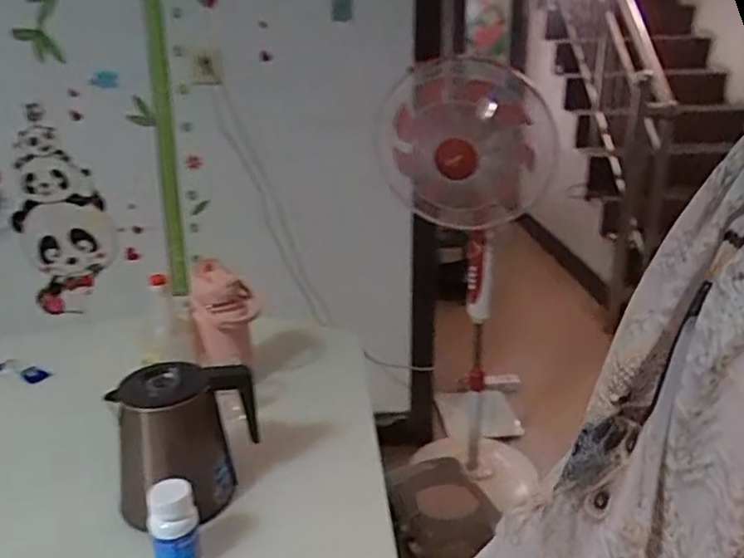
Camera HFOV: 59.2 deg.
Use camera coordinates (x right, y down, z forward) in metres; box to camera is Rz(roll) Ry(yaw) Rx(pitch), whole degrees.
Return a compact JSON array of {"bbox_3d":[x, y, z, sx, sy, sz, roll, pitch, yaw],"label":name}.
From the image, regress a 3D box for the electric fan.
[{"bbox_3d":[0.242,0.044,1.713,0.386,1.139,0.299,4,21,12],"label":"electric fan"}]

